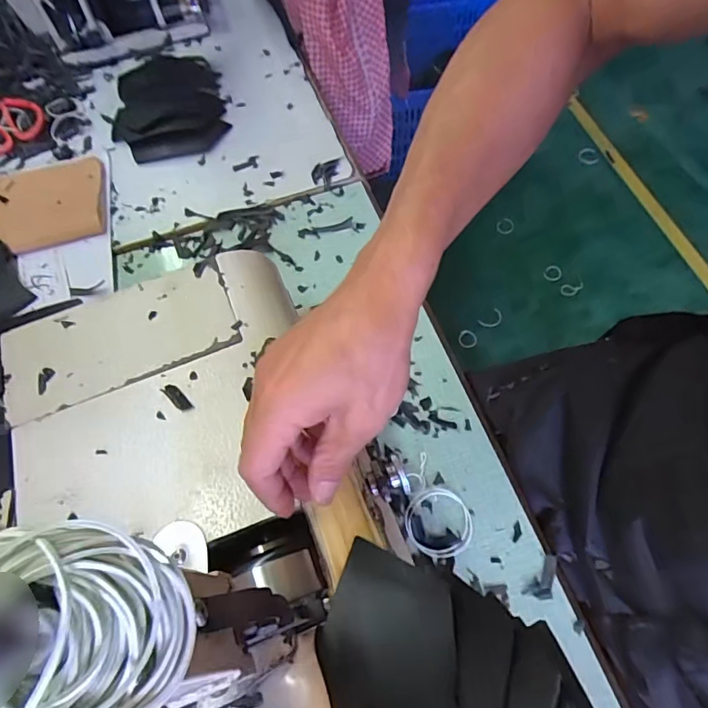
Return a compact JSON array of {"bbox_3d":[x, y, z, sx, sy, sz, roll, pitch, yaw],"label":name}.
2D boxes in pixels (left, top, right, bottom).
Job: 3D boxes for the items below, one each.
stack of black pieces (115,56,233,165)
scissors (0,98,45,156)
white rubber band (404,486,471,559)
[{"bbox_3d":[-0.310,-0.428,0.841,0.172,0.020,0.341,-13,53,-6],"label":"stack of black pieces"},{"bbox_3d":[-0.585,-0.397,0.827,0.117,0.021,0.189,-33,64,-14],"label":"scissors"},{"bbox_3d":[0.075,0.148,0.444,0.058,0.004,0.059,-2,61,3],"label":"white rubber band"}]

